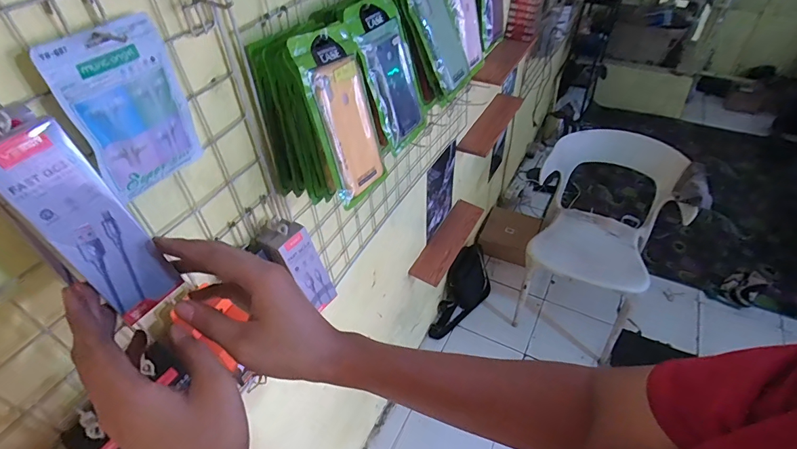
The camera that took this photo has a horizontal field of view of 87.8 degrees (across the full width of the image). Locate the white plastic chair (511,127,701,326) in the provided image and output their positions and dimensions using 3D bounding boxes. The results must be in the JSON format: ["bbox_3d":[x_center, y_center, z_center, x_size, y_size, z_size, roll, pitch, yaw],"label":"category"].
[{"bbox_3d":[0.740,0.063,1.547,0.472,0.666,0.464,12,45,15],"label":"white plastic chair"}]

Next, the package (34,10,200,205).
[{"bbox_3d":[-0.235,-0.105,0.375,0.018,0.139,0.111,16,46,18],"label":"package"}]

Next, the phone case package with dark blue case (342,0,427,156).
[{"bbox_3d":[-0.010,-0.218,0.606,0.024,0.204,0.120,6,46,38],"label":"phone case package with dark blue case"}]

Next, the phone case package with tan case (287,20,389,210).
[{"bbox_3d":[-0.062,-0.140,0.529,0.016,0.208,0.115,4,34,36],"label":"phone case package with tan case"}]

